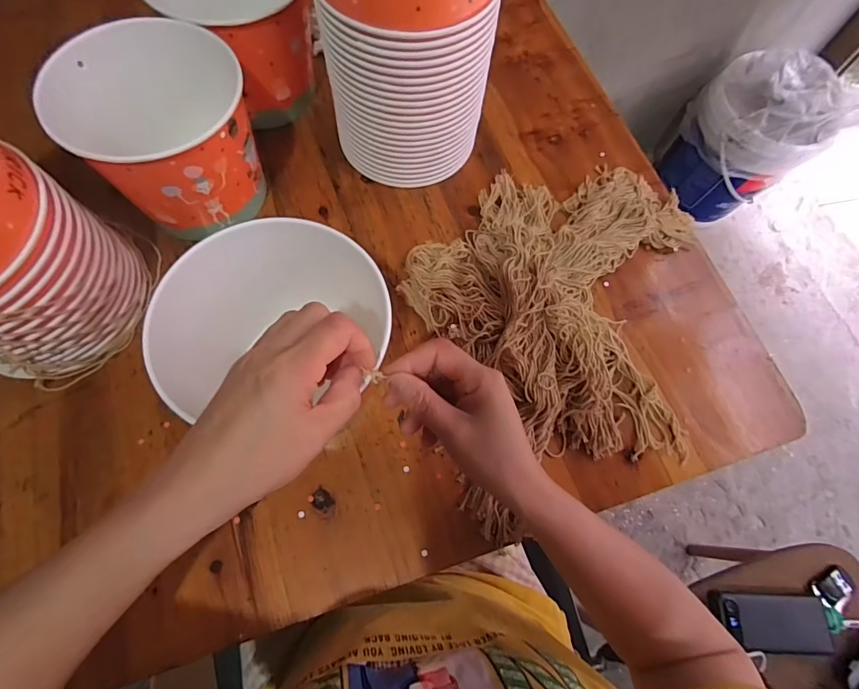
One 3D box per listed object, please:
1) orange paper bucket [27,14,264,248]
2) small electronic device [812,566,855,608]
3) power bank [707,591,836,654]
[{"bbox_3d":[-0.238,-0.193,0.423,0.145,0.137,0.131,-31,73,-13],"label":"orange paper bucket"},{"bbox_3d":[0.597,0.358,0.637,0.058,0.009,0.039,-29,73,-14],"label":"small electronic device"},{"bbox_3d":[0.488,0.395,0.613,0.162,0.019,0.070,4,69,-2],"label":"power bank"}]

